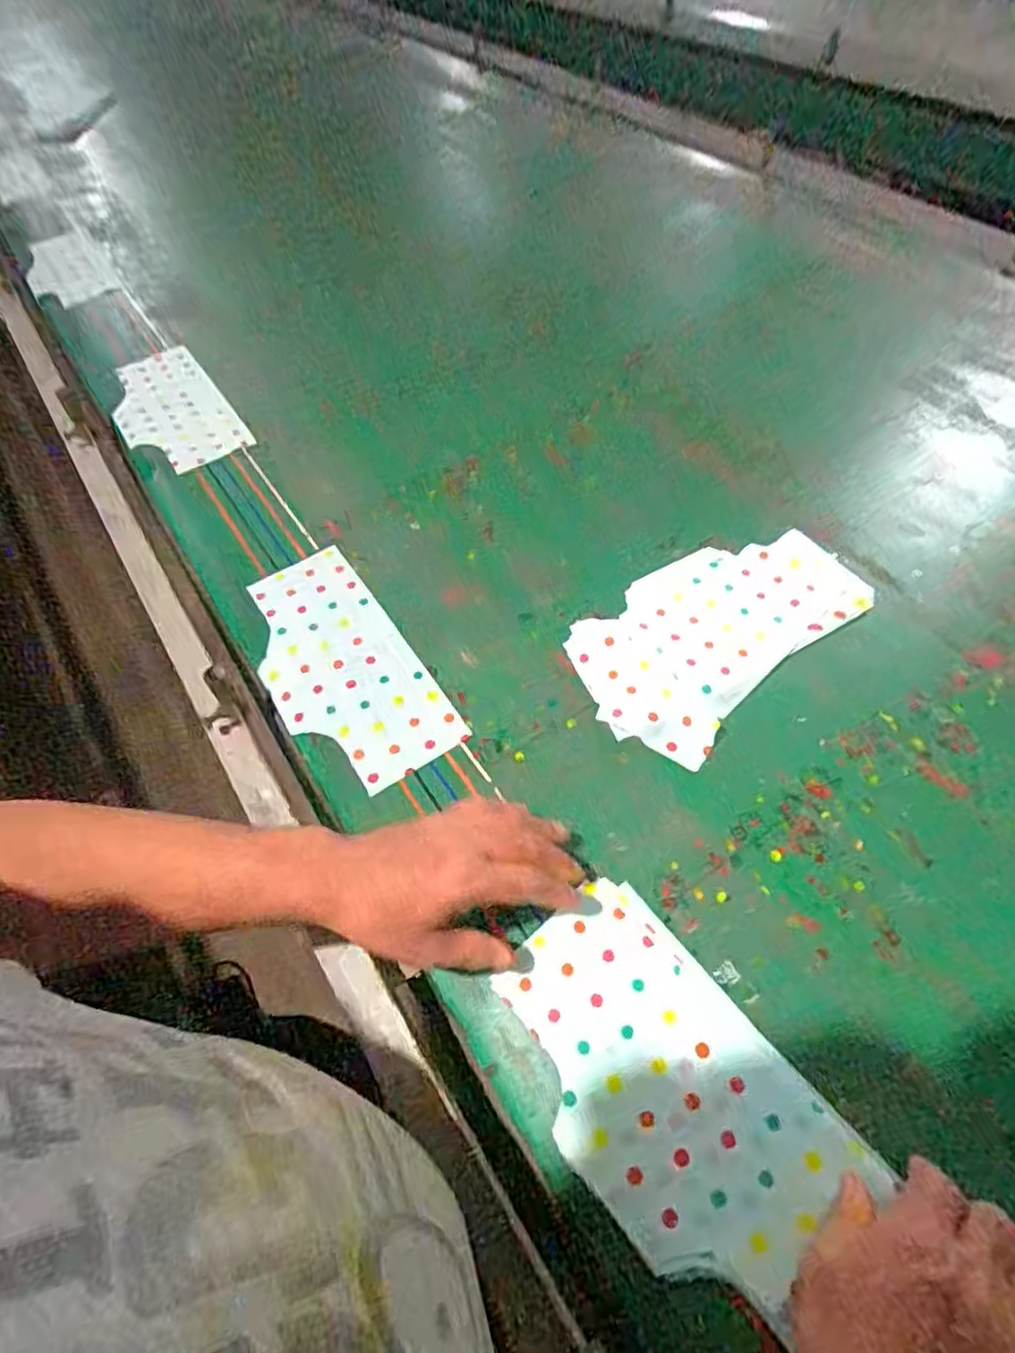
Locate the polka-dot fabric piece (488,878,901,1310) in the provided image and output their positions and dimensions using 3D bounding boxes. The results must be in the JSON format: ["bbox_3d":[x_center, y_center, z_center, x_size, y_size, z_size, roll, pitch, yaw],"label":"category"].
[{"bbox_3d":[0.100,0.267,0.457,0.146,0.008,0.234,-34,61,-20],"label":"polka-dot fabric piece"}]

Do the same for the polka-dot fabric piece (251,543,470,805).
[{"bbox_3d":[-0.165,-0.014,0.660,0.131,0.010,0.283,-30,56,-14],"label":"polka-dot fabric piece"}]

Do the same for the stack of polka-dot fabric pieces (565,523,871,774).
[{"bbox_3d":[0.196,-0.049,0.651,0.287,0.017,0.160,-37,61,-22],"label":"stack of polka-dot fabric pieces"}]

